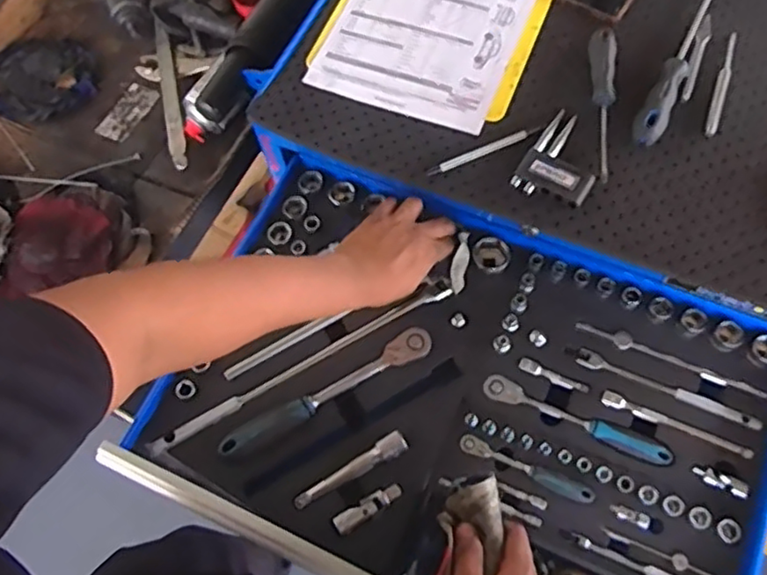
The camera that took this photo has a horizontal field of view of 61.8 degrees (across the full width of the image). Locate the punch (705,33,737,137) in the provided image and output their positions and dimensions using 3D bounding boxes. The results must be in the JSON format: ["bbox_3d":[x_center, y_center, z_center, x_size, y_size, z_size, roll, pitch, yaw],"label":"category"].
[{"bbox_3d":[0.366,-0.221,0.692,0.013,0.007,0.144,19,67,12],"label":"punch"}]

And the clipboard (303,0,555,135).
[{"bbox_3d":[0.079,-0.352,0.763,0.235,0.012,0.353,20,68,12],"label":"clipboard"}]

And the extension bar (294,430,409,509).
[{"bbox_3d":[-0.033,0.180,0.632,0.122,0.019,0.021,-26,66,-9],"label":"extension bar"}]

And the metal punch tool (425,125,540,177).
[{"bbox_3d":[0.109,-0.148,0.689,0.133,0.008,0.013,-23,66,-7],"label":"metal punch tool"}]

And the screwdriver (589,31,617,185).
[{"bbox_3d":[0.231,-0.199,0.677,0.027,0.023,0.178,6,65,6],"label":"screwdriver"}]

